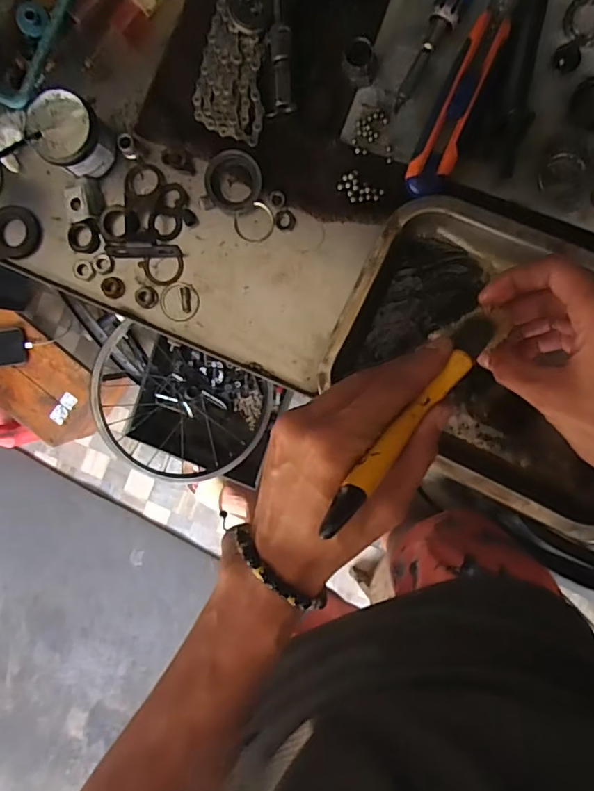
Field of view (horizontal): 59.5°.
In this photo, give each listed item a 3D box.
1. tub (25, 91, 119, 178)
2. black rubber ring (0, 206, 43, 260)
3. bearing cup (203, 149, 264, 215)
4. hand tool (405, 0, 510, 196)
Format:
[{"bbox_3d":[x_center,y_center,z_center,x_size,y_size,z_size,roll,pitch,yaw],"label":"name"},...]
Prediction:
[{"bbox_3d":[-0.182,-0.212,0.426,0.055,0.046,0.052,1,97,5],"label":"tub"},{"bbox_3d":[-0.252,-0.144,0.459,0.047,0.009,0.045,1,97,5],"label":"black rubber ring"},{"bbox_3d":[-0.052,-0.176,0.429,0.045,0.019,0.043,1,97,5],"label":"bearing cup"},{"bbox_3d":[0.125,-0.228,0.404,0.031,0.016,0.148,23,99,2],"label":"hand tool"}]

